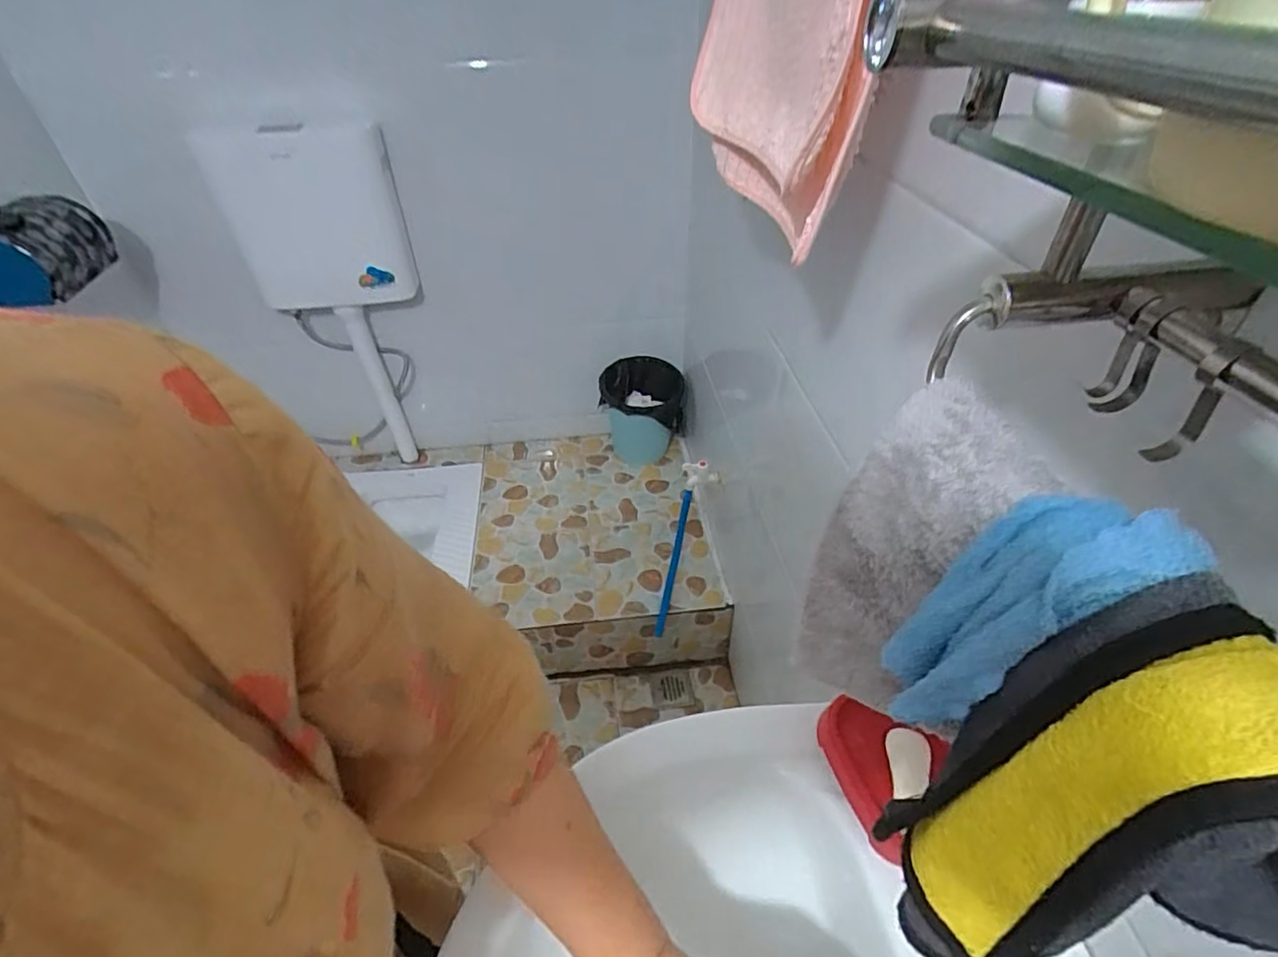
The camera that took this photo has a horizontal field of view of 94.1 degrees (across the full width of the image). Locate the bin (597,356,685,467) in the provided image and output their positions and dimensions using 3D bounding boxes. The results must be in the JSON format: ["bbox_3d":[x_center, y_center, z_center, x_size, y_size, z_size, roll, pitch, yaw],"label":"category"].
[{"bbox_3d":[0.008,-0.172,1.731,0.242,0.262,0.222,1,42,3],"label":"bin"}]

